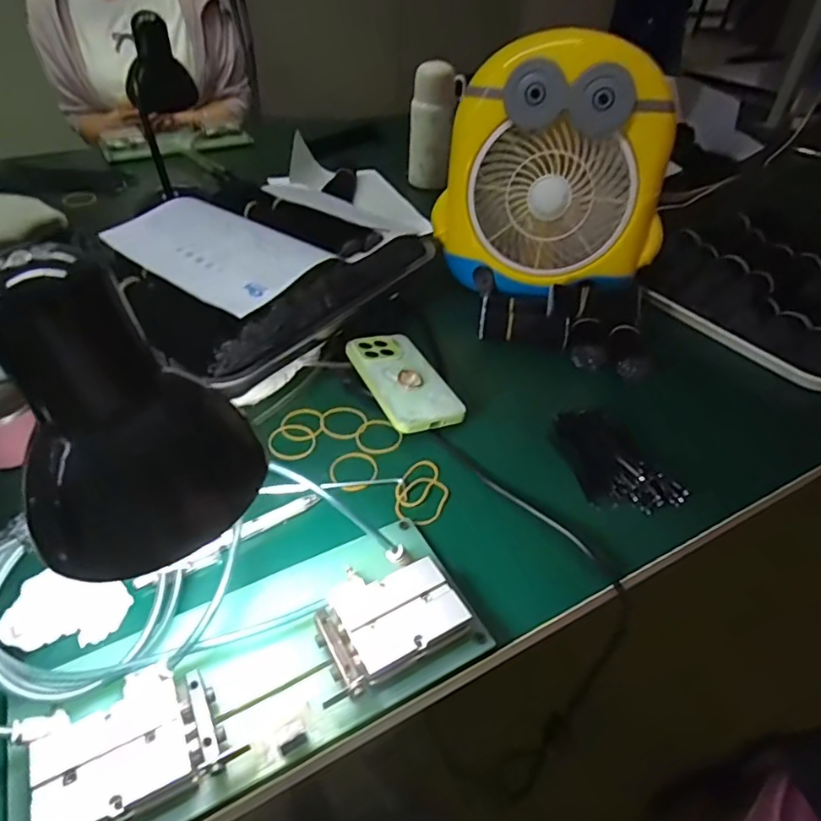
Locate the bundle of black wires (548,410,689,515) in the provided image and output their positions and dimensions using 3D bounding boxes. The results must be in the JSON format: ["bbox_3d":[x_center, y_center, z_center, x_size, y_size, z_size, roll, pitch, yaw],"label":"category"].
[{"bbox_3d":[0.179,0.038,0.500,0.075,0.020,0.120,-12,44,-15],"label":"bundle of black wires"}]

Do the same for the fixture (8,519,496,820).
[{"bbox_3d":[-0.092,0.159,0.347,0.265,0.033,0.113,-20,47,-22],"label":"fixture"}]

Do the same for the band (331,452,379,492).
[{"bbox_3d":[-0.049,0.054,0.492,0.042,0.004,0.049,-6,43,-9],"label":"band"}]

